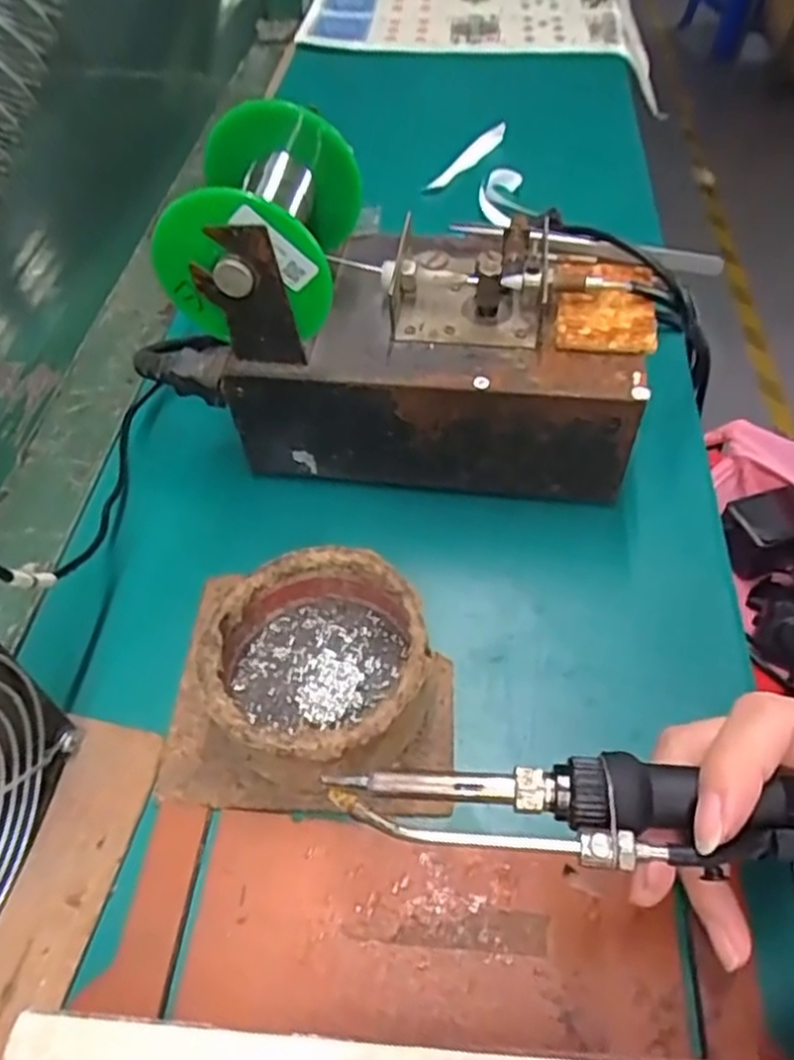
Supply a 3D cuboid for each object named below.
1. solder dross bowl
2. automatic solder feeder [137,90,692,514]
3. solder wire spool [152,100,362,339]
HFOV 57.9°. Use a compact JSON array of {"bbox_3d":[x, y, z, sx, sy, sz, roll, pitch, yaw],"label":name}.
[{"bbox_3d":[-0.029,0.051,0.273,0.079,0.040,0.080,-1,53,1],"label":"solder dross bowl"},{"bbox_3d":[0.004,-0.101,0.328,0.230,0.134,0.107,5,54,6],"label":"automatic solder feeder"},{"bbox_3d":[-0.055,-0.123,0.300,0.072,0.073,0.076,1,53,2],"label":"solder wire spool"}]

